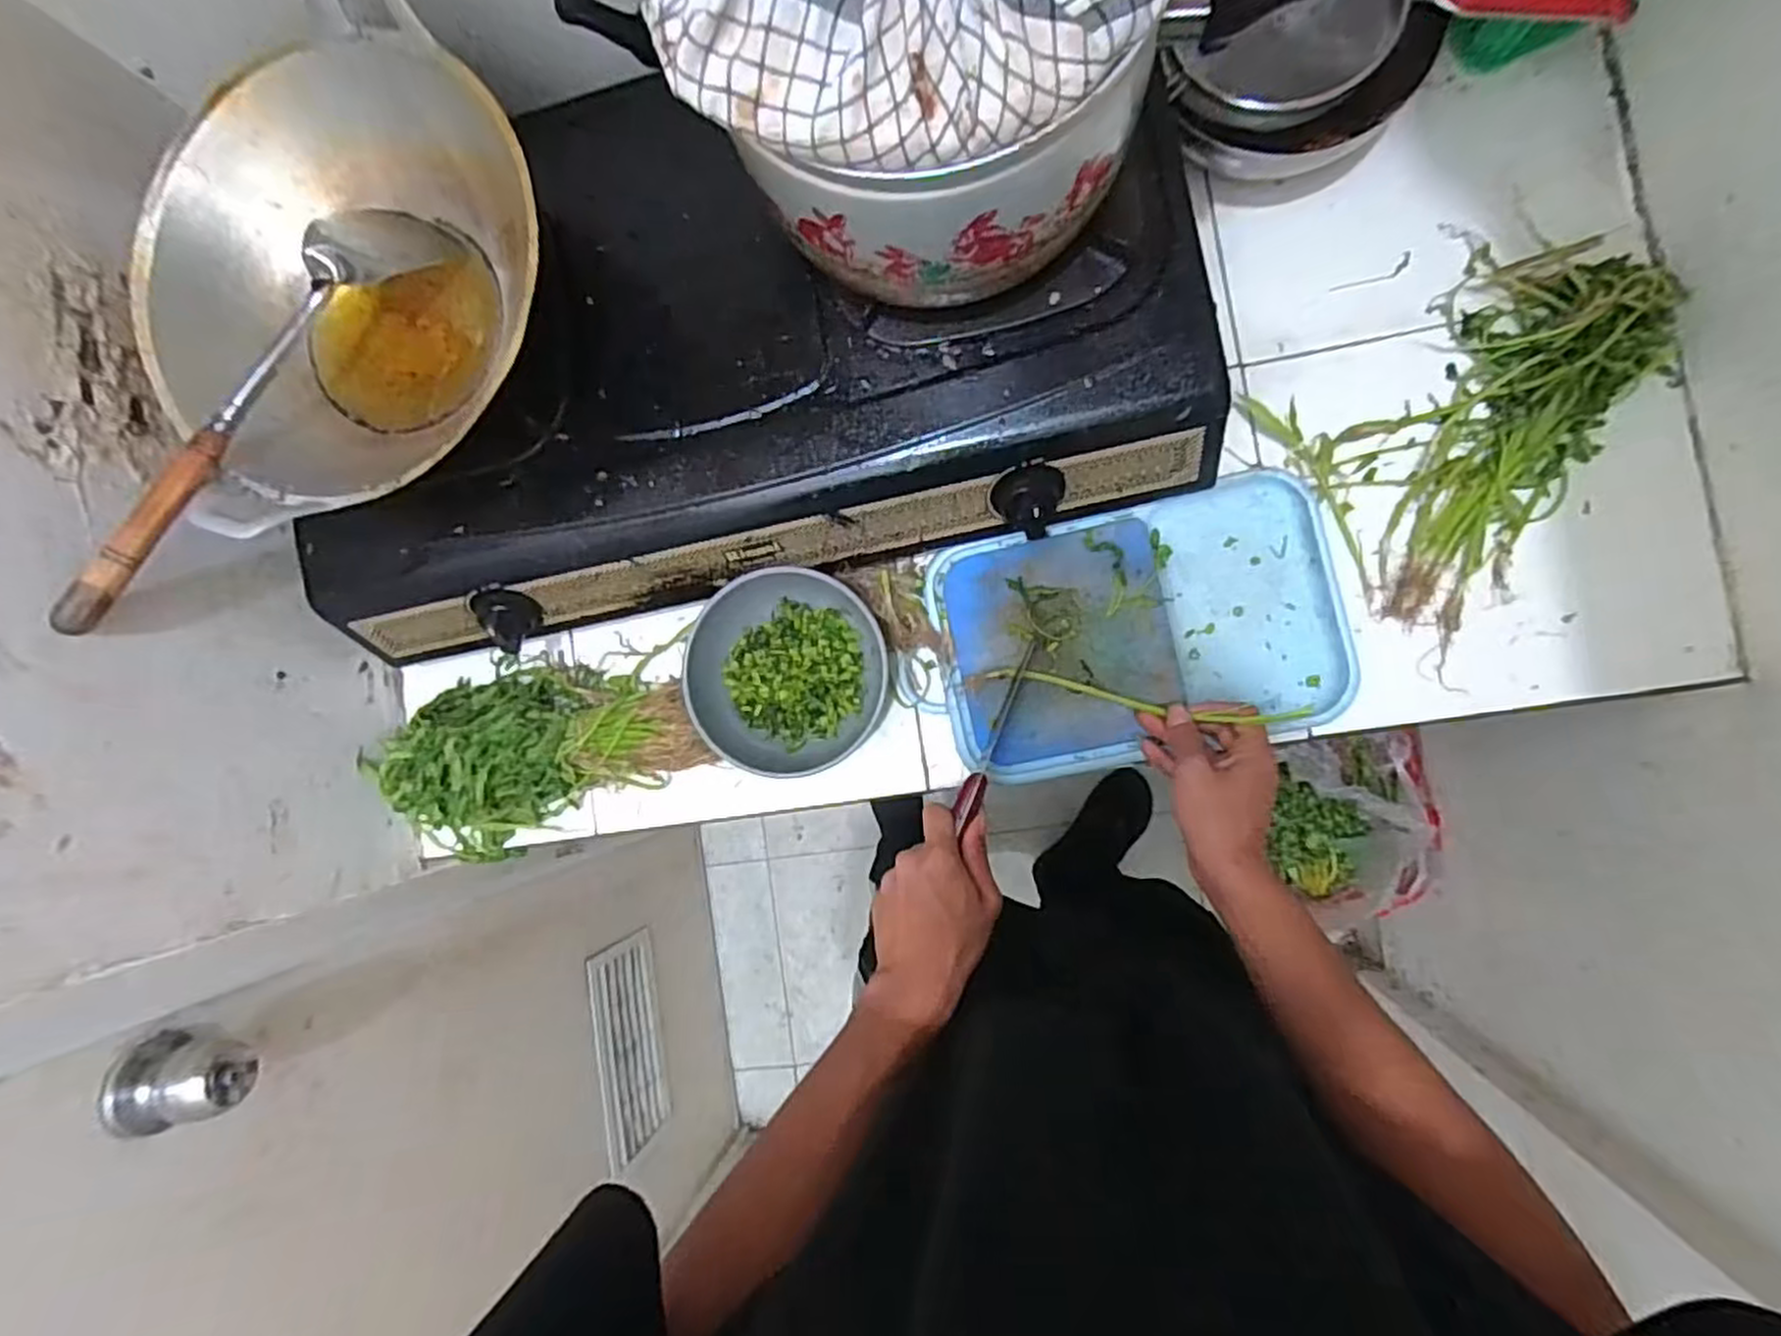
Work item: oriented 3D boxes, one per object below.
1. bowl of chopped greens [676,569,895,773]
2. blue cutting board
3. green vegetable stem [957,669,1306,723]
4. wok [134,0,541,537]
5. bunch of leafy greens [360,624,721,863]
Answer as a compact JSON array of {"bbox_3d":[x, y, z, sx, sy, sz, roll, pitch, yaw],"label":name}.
[{"bbox_3d":[-0.081,0.004,0.618,0.141,0.061,0.157,-4,87,8],"label":"bowl of chopped greens"},{"bbox_3d":[0.136,-0.019,0.604,0.160,0.014,0.165,-13,89,9],"label":"blue cutting board"},{"bbox_3d":[0.178,0.021,0.582,0.242,0.023,0.018,8,89,20],"label":"green vegetable stem"},{"bbox_3d":[-0.349,-0.250,0.524,0.282,0.120,0.282,0,88,8],"label":"wok"},{"bbox_3d":[-0.281,0.067,0.641,0.254,0.092,0.143,-14,86,8],"label":"bunch of leafy greens"}]

